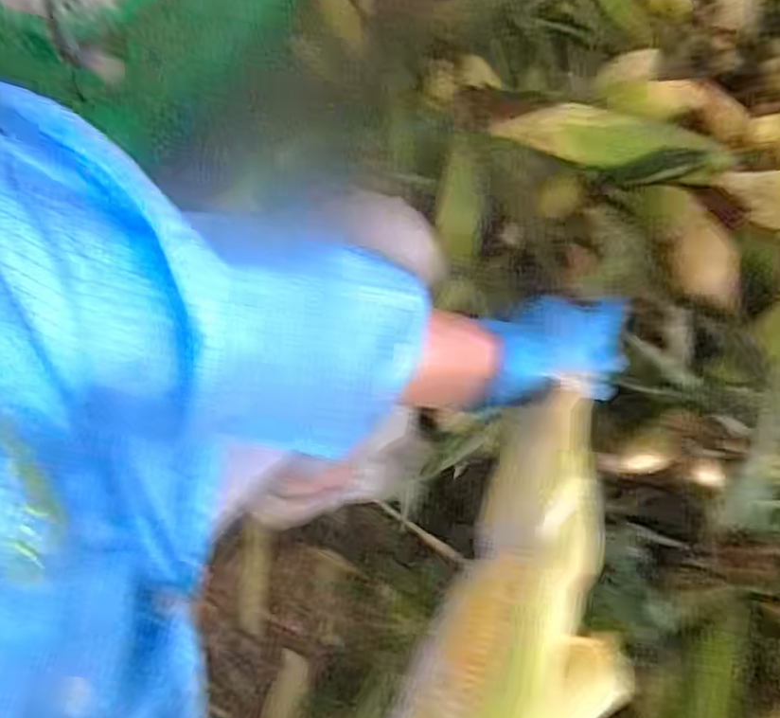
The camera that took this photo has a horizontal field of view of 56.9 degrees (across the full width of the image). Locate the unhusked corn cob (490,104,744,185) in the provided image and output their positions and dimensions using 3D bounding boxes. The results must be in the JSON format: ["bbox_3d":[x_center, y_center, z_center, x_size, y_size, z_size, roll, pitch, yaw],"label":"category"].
[{"bbox_3d":[0.225,-0.222,0.742,0.237,0.050,0.050,17,68,20],"label":"unhusked corn cob"}]

